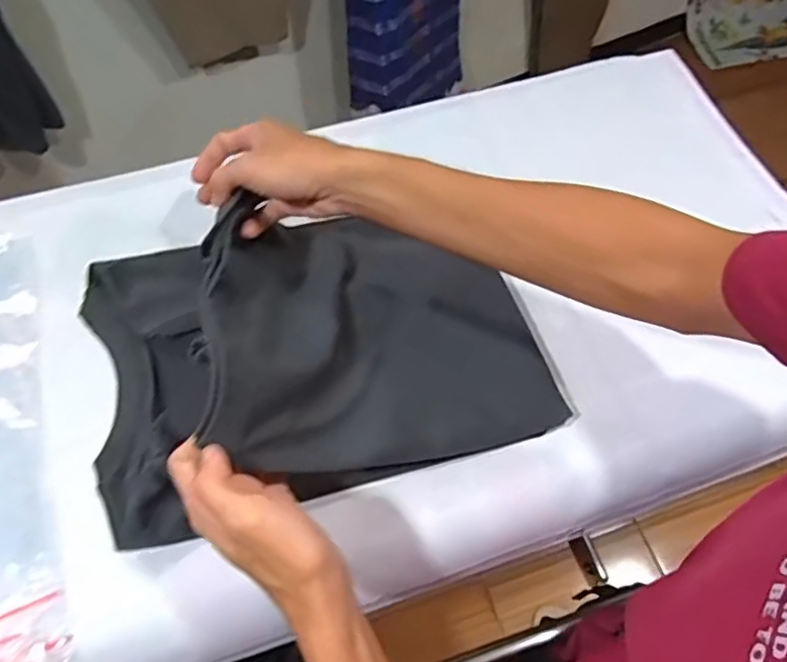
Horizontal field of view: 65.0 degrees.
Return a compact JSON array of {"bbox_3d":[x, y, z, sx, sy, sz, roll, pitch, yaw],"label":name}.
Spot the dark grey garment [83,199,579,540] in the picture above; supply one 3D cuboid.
[{"bbox_3d":[-0.069,-0.011,0.488,0.366,0.130,0.253,-13,61,-7],"label":"dark grey garment"}]

